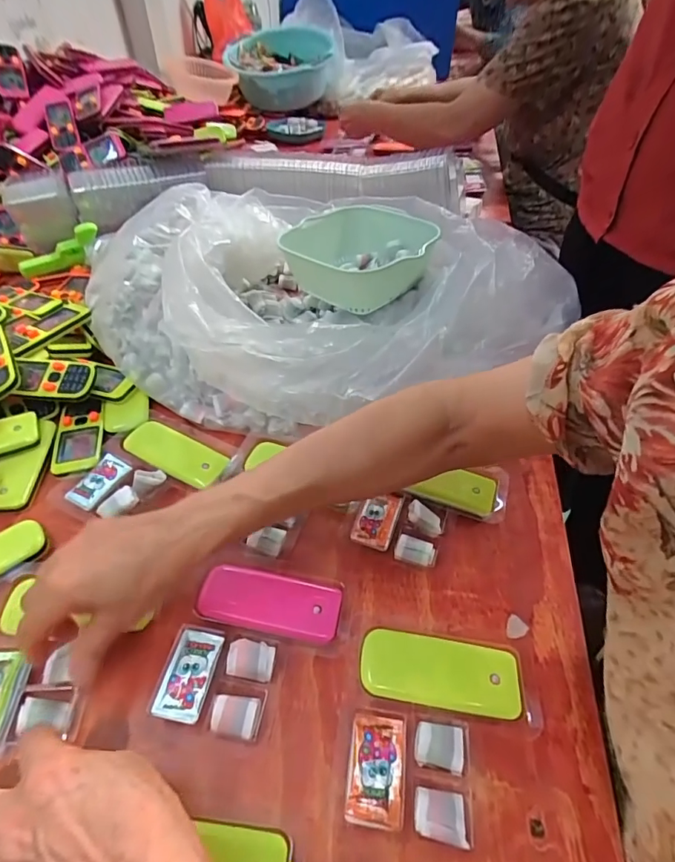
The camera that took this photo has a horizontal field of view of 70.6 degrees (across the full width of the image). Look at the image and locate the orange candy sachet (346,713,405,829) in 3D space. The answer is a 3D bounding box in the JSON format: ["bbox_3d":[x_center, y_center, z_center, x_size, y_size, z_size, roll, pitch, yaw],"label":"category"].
[{"bbox_3d":[0.023,0.204,0.287,0.032,0.016,0.054,8,45,3],"label":"orange candy sachet"}]

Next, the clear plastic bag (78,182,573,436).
[{"bbox_3d":[-0.013,-0.153,0.544,0.530,0.138,0.337,3,45,-2],"label":"clear plastic bag"}]

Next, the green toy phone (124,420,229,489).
[{"bbox_3d":[-0.157,0.022,0.464,0.104,0.014,0.041,22,47,16],"label":"green toy phone"}]

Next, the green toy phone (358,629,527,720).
[{"bbox_3d":[0.069,0.163,0.324,0.104,0.012,0.046,9,45,4],"label":"green toy phone"}]

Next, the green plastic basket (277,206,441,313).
[{"bbox_3d":[0.024,-0.210,0.575,0.169,0.062,0.170,33,54,26],"label":"green plastic basket"}]

